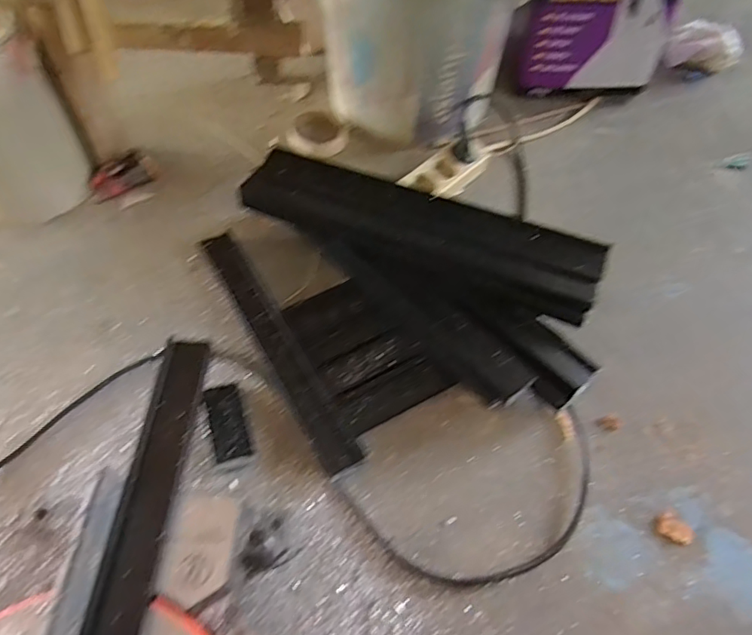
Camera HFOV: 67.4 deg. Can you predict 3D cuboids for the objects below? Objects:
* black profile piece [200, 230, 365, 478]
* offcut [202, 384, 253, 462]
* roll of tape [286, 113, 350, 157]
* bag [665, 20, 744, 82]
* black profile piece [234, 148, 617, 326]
[{"bbox_3d":[-0.124,0.024,0.683,0.044,0.024,0.367,-25,60,-18],"label":"black profile piece"},{"bbox_3d":[-0.164,0.116,0.620,0.036,0.017,0.084,-15,57,-13],"label":"offcut"},{"bbox_3d":[-0.093,-0.291,0.902,0.085,0.032,0.088,1,55,-2],"label":"roll of tape"},{"bbox_3d":[0.618,-0.505,1.070,0.057,0.098,0.120,-33,62,-22],"label":"bag"},{"bbox_3d":[0.049,-0.112,0.710,0.457,0.040,0.104,20,57,11],"label":"black profile piece"}]

